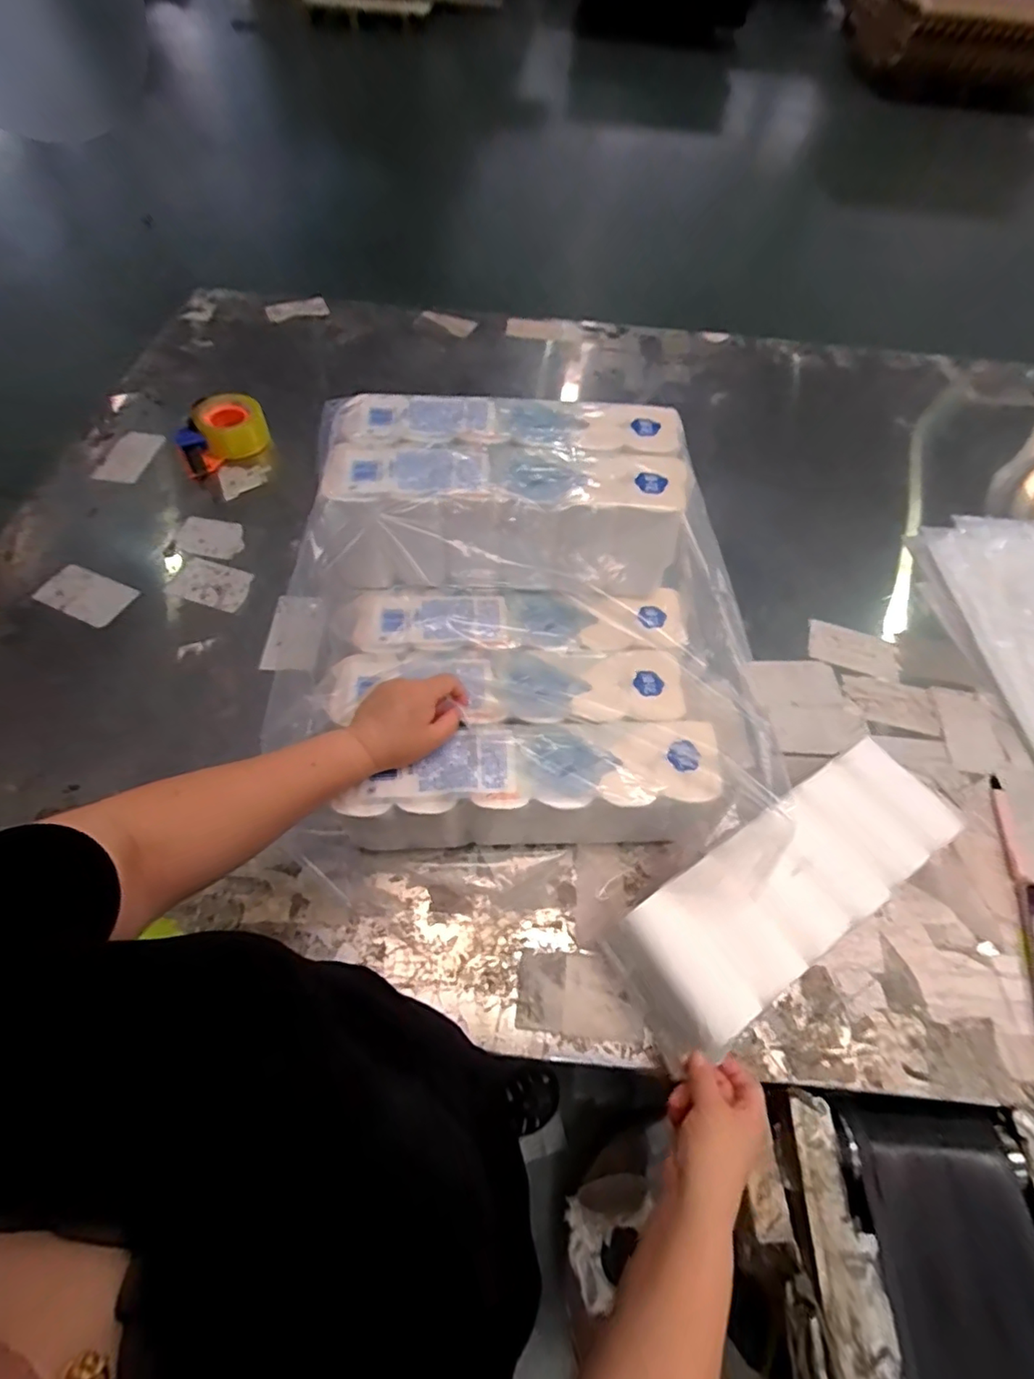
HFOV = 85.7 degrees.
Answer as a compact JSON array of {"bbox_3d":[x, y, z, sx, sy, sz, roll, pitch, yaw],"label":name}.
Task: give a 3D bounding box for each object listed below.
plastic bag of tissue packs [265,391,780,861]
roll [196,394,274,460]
[{"bbox_3d":[0.012,-0.072,0.633,0.474,0.262,0.447,1,59,-2],"label":"plastic bag of tissue packs"},{"bbox_3d":[-0.496,-0.465,0.976,0.105,0.068,0.105,1,59,-1],"label":"roll"}]

